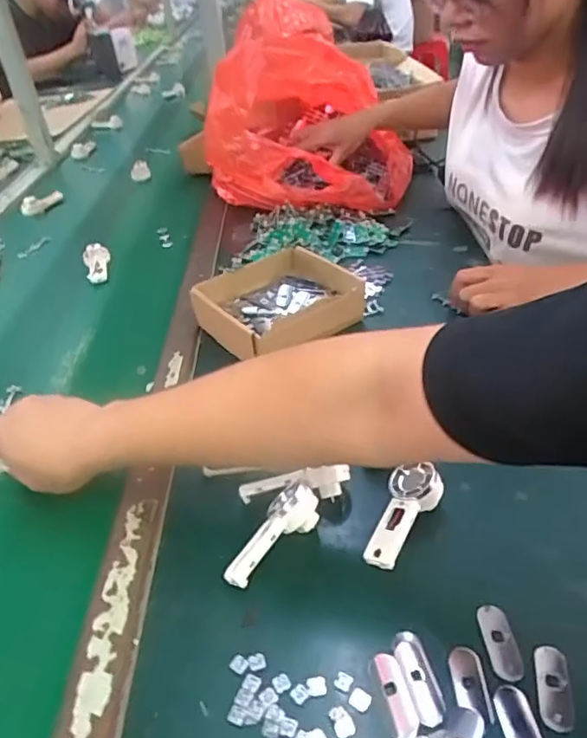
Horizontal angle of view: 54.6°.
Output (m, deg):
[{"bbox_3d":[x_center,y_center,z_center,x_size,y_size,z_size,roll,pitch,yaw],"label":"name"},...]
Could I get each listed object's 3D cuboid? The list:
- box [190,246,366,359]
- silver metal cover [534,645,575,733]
[{"bbox_3d":[-0.019,-0.081,0.695,0.191,0.054,0.152,-22,41,-20],"label":"box"},{"bbox_3d":[0.163,0.200,0.358,0.020,0.004,0.051,4,34,16],"label":"silver metal cover"}]

